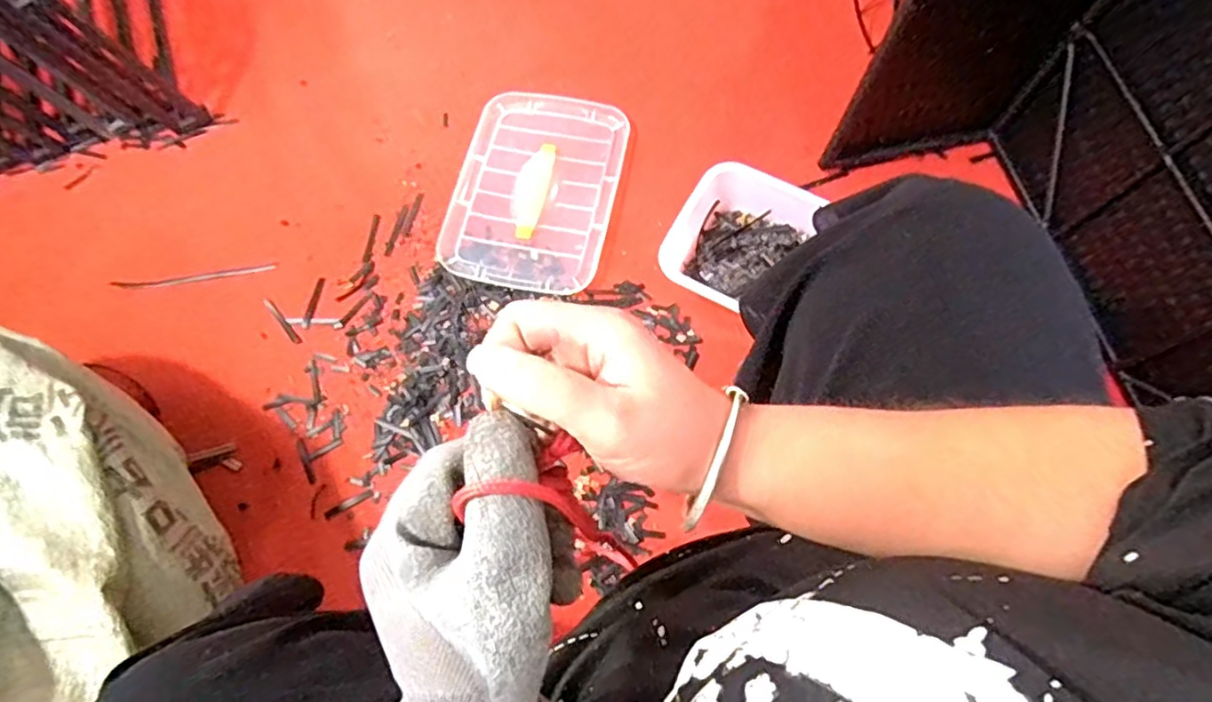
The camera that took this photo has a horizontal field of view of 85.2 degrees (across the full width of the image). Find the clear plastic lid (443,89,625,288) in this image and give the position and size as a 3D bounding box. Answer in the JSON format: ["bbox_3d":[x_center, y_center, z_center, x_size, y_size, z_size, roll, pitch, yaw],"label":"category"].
[{"bbox_3d":[-0.111,-0.255,1.043,0.256,0.027,0.354,10,68,5],"label":"clear plastic lid"}]

